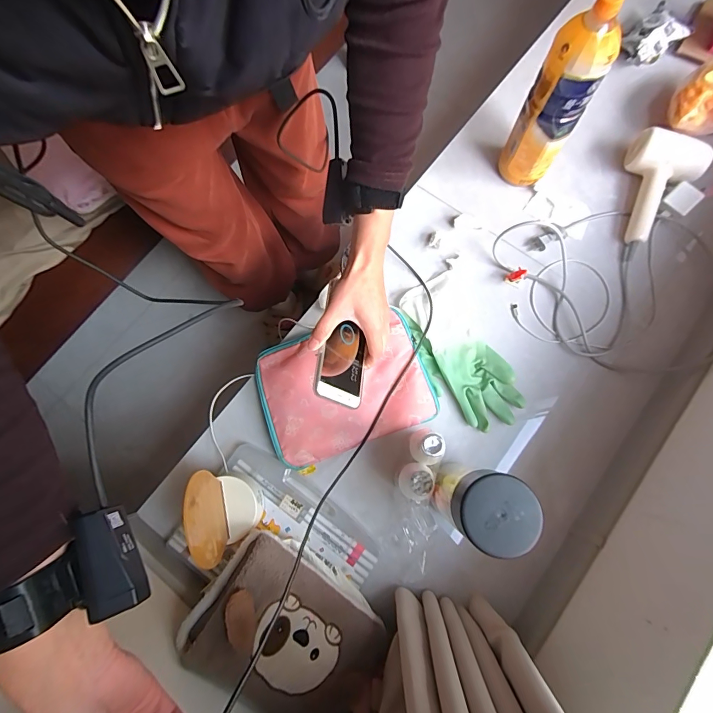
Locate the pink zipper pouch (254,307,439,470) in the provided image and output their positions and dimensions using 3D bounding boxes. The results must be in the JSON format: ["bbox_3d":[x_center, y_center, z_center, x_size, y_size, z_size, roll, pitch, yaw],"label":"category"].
[{"bbox_3d":[-0.024,0.046,0.642,0.273,0.027,0.206,-20,77,-3],"label":"pink zipper pouch"}]

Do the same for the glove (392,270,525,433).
[{"bbox_3d":[0.169,-0.009,0.662,0.122,0.024,0.271,-24,77,-4],"label":"glove"}]

